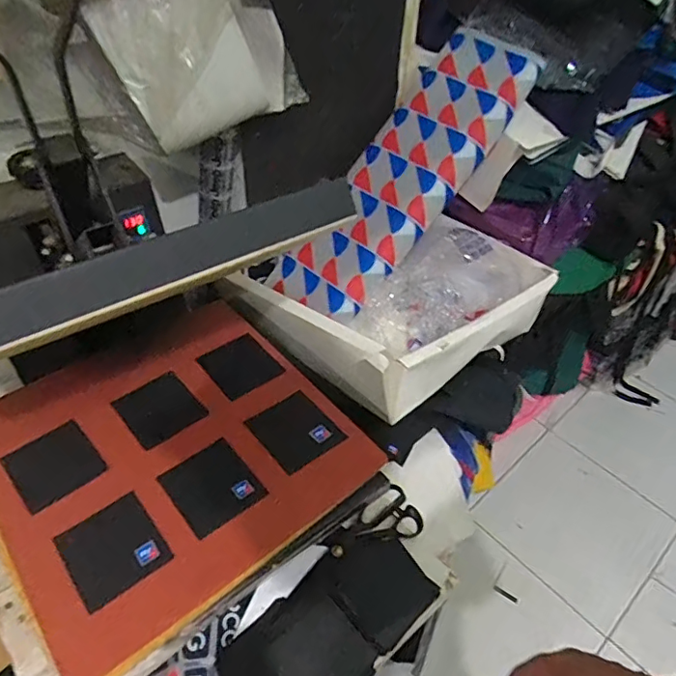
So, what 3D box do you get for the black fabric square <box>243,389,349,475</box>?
[{"bbox_3d":[-0.054,0.115,0.678,0.088,0.005,0.094,-31,59,-27],"label":"black fabric square"}]

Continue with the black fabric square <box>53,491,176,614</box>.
[{"bbox_3d":[-0.232,0.217,0.560,0.088,0.004,0.094,-30,54,-28],"label":"black fabric square"}]

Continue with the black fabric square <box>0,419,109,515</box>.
[{"bbox_3d":[-0.330,0.146,0.628,0.088,0.006,0.092,-33,56,-30],"label":"black fabric square"}]

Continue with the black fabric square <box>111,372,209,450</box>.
[{"bbox_3d":[-0.227,0.088,0.689,0.087,0.006,0.091,-32,55,-29],"label":"black fabric square"}]

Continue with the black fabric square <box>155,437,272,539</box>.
[{"bbox_3d":[-0.143,0.169,0.618,0.089,0.004,0.094,-33,58,-27],"label":"black fabric square"}]

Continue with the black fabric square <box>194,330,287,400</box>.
[{"bbox_3d":[-0.135,0.039,0.755,0.089,0.006,0.095,-31,54,-27],"label":"black fabric square"}]

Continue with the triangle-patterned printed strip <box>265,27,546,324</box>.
[{"bbox_3d":[0.105,-0.276,0.920,0.190,0.066,0.551,38,93,25],"label":"triangle-patterned printed strip"}]

